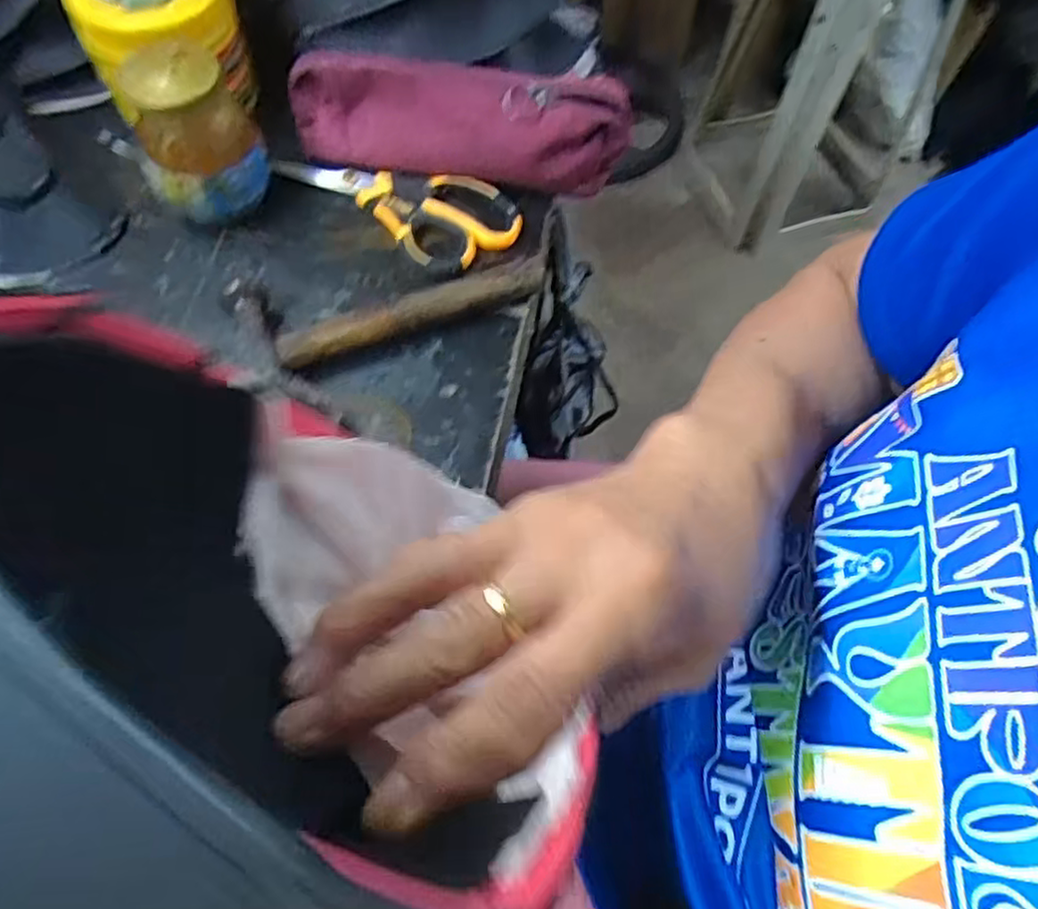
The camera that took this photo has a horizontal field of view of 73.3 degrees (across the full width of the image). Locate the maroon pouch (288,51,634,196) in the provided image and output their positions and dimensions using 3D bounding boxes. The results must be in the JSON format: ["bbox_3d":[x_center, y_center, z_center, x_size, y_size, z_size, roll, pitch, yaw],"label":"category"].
[{"bbox_3d":[-0.044,-0.232,0.485,0.235,0.072,0.059,6,63,1],"label":"maroon pouch"}]

